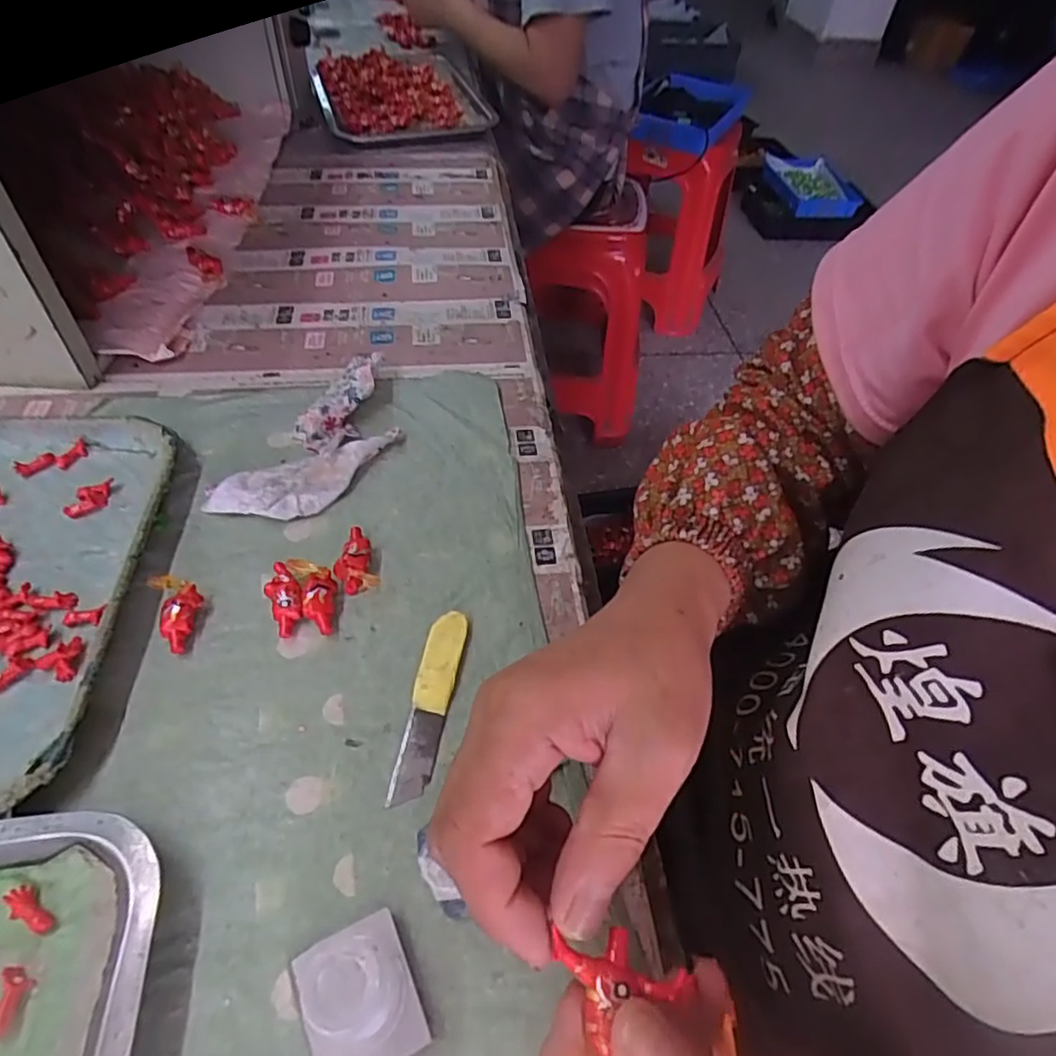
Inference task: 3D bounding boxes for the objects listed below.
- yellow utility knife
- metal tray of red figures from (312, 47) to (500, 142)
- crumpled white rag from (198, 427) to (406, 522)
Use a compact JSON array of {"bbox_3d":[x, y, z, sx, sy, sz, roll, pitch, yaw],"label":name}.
[{"bbox_3d":[-0.051,0.090,0.339,0.020,0.007,0.104,10,49,2],"label":"yellow utility knife"},{"bbox_3d":[-0.168,-0.572,0.856,0.204,0.046,0.246,-12,52,-16],"label":"metal tray of red figures"},{"bbox_3d":[-0.143,-0.032,0.426,0.128,0.013,0.047,-16,53,-19],"label":"crumpled white rag"}]

